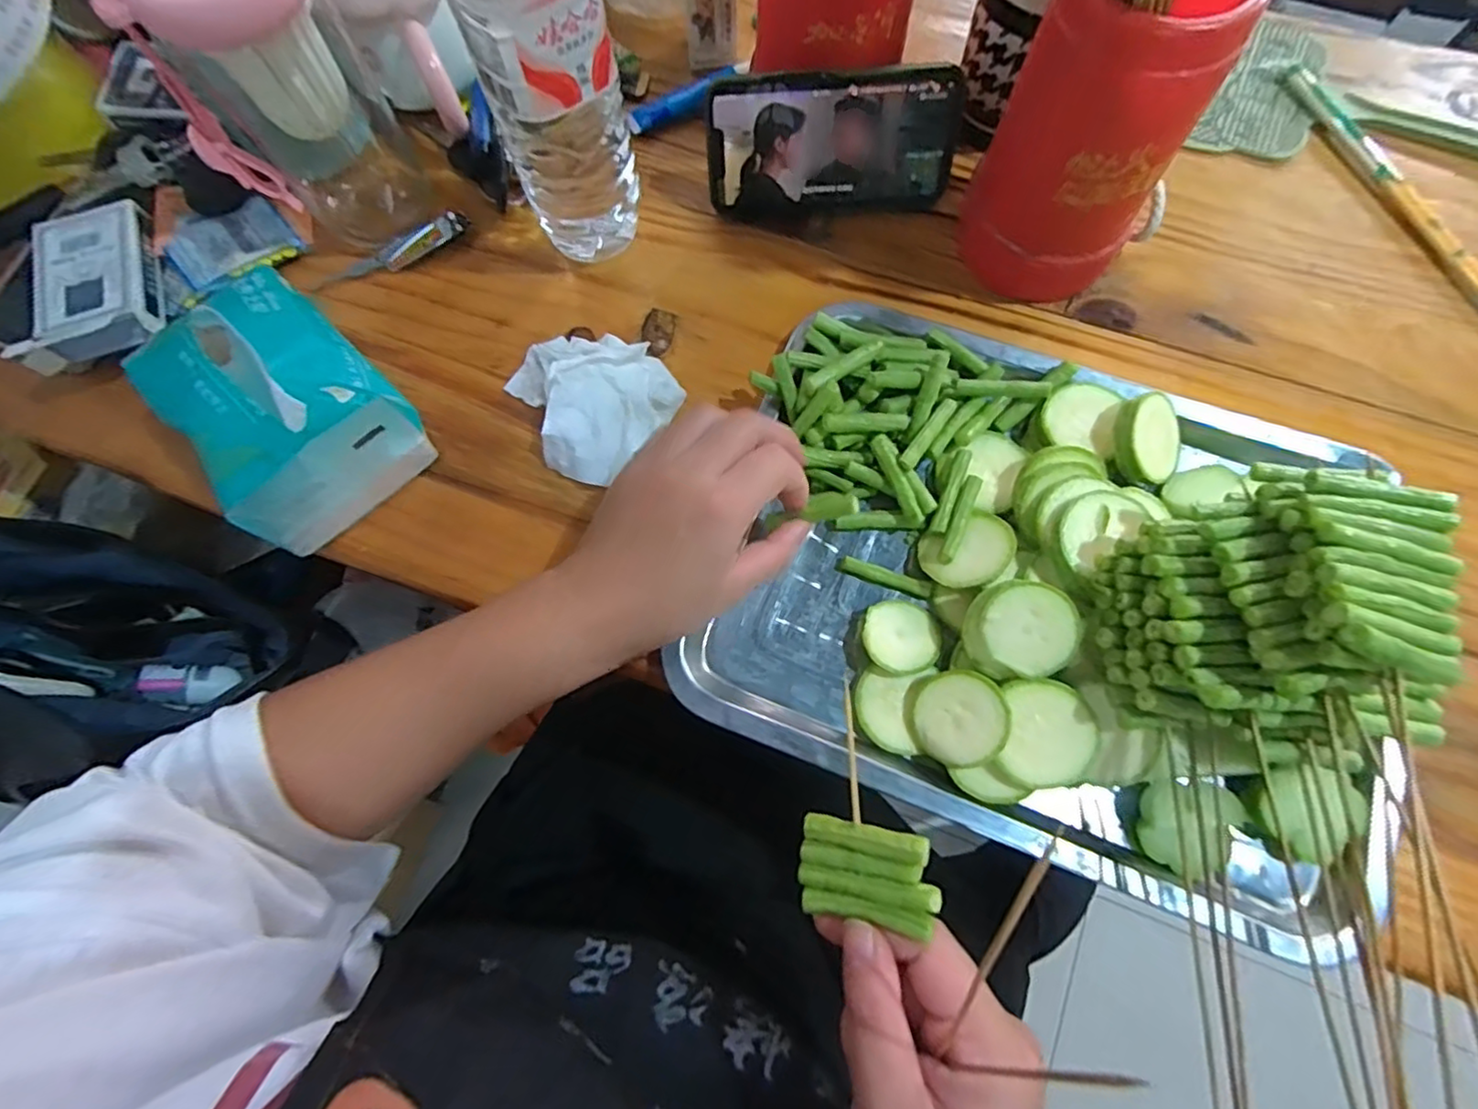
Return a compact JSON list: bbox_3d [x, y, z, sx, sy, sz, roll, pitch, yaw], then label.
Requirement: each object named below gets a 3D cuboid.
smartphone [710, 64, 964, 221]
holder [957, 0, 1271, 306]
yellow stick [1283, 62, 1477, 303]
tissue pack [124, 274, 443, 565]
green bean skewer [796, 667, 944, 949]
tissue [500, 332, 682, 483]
[{"bbox_3d":[0.056,-0.244,0.384,0.143,0.074,0.006,-3,50,0],"label":"smartphone"},{"bbox_3d":[0.179,-0.210,0.331,0.089,0.153,0.077,30,77,10],"label":"holder"},{"bbox_3d":[0.415,-0.223,0.400,0.019,0.014,0.227,-23,74,-5],"label":"yellow stick"},{"bbox_3d":[-0.247,-0.083,0.343,0.094,0.081,0.122,-42,77,-10],"label":"tissue pack"},{"bbox_3d":[0.045,0.093,0.235,0.050,0.006,0.080,-4,84,34],"label":"green bean skewer"},{"bbox_3d":[-0.087,-0.094,0.371,0.084,0.026,0.093,-43,77,-10],"label":"tissue"}]

